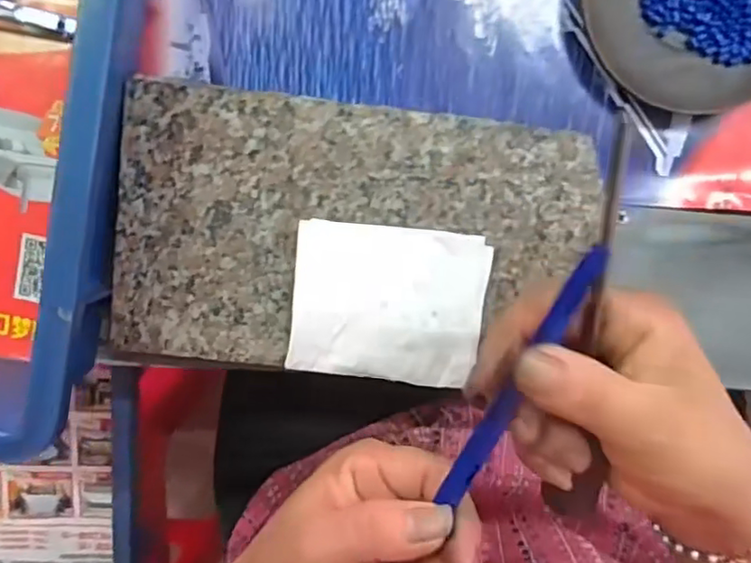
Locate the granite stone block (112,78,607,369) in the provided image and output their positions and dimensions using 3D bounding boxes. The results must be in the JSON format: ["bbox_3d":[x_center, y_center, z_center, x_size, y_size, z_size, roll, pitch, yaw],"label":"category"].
[{"bbox_3d":[-0.010,-0.021,0.305,0.229,0.028,0.131,7,99,-2],"label":"granite stone block"}]

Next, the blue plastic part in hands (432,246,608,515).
[{"bbox_3d":[0.051,0.036,0.210,0.008,0.006,0.109,25,108,-5],"label":"blue plastic part in hands"}]

